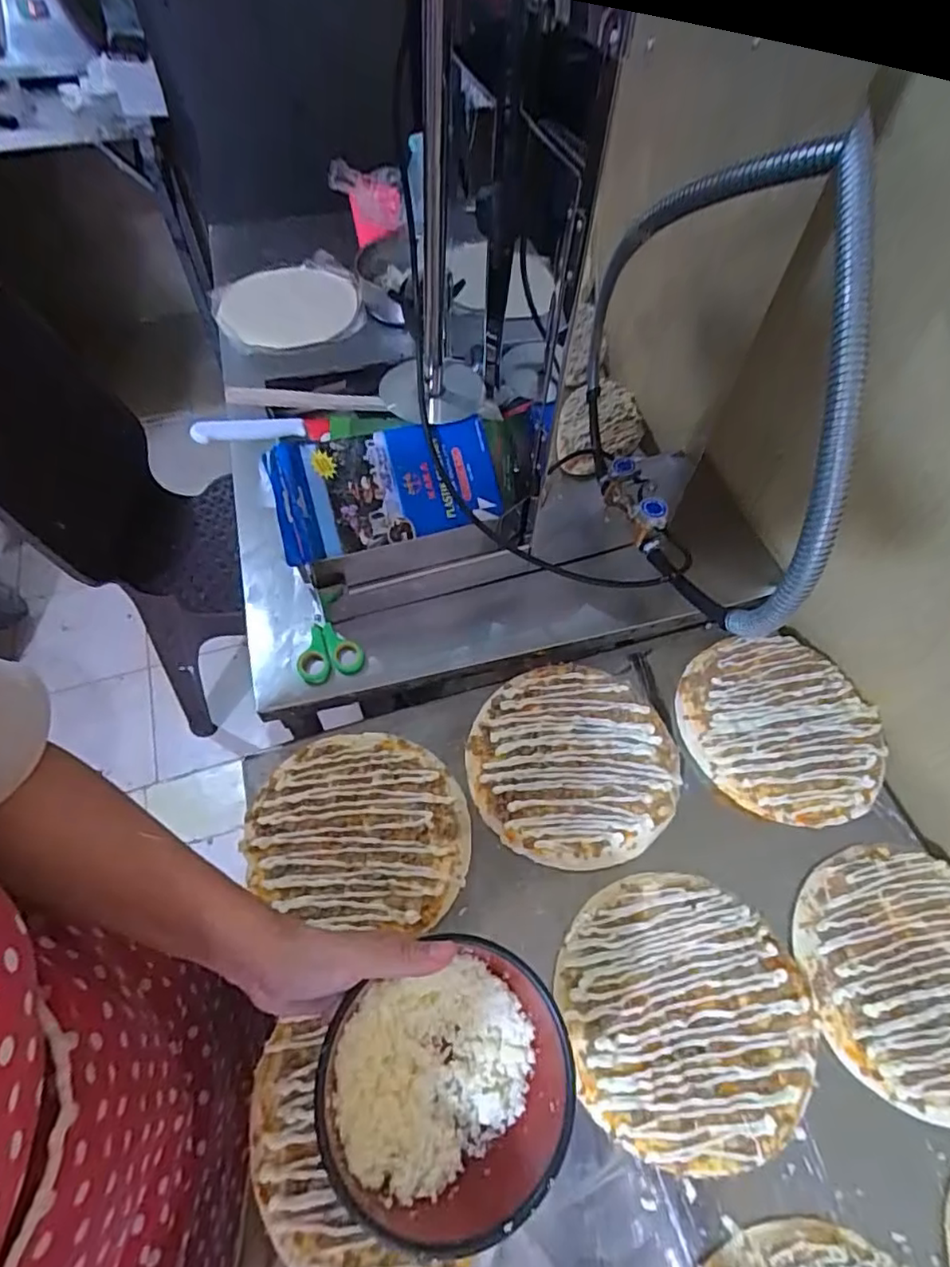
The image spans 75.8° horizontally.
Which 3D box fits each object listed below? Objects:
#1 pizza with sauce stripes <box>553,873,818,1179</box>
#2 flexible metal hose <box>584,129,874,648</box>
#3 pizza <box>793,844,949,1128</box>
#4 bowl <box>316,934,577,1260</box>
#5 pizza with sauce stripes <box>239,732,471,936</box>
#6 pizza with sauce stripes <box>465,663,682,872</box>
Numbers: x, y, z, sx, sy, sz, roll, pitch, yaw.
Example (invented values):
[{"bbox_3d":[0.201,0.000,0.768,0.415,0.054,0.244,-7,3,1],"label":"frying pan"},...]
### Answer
[{"bbox_3d":[0.169,0.296,0.481,0.195,0.012,0.193,-8,58,-8],"label":"pizza with sauce stripes"},{"bbox_3d":[0.191,-0.194,0.516,0.156,0.313,0.320,4,57,1],"label":"flexible metal hose"},{"bbox_3d":[0.376,0.284,0.510,0.197,0.014,0.194,1,58,-2],"label":"pizza"},{"bbox_3d":[-0.011,0.268,0.363,0.143,0.061,0.127,-24,62,-17],"label":"bowl"},{"bbox_3d":[-0.105,0.172,0.557,0.195,0.017,0.169,5,58,0],"label":"pizza with sauce stripes"},{"bbox_3d":[0.095,0.124,0.596,0.195,0.022,0.191,1,58,-2],"label":"pizza with sauce stripes"}]

